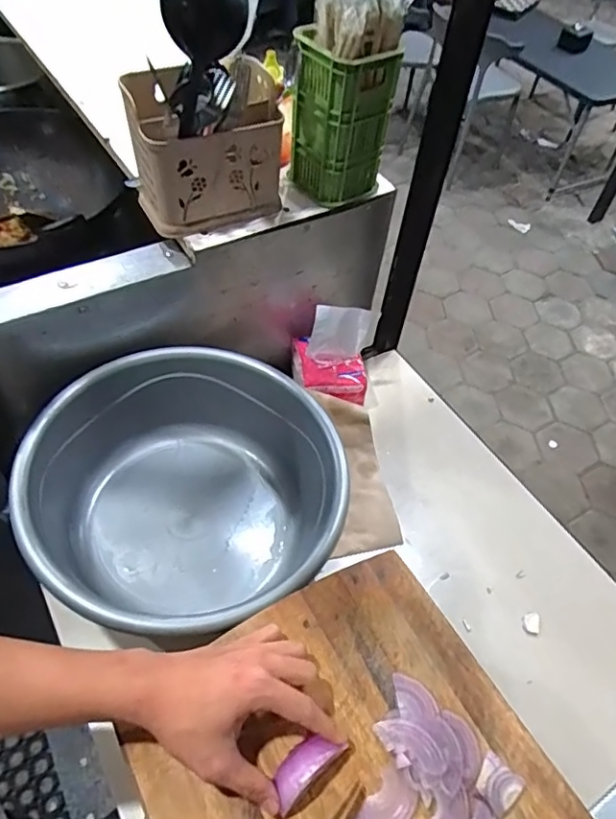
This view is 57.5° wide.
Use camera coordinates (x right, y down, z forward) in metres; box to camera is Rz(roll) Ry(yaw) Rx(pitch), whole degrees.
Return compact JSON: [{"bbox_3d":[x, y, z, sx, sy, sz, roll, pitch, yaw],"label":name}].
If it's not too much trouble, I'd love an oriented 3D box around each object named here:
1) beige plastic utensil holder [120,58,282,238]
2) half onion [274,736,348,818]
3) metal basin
[{"bbox_3d":[-0.113,-0.299,0.640,0.158,0.151,0.104,-14,54,-16],"label":"beige plastic utensil holder"},{"bbox_3d":[-0.004,0.265,0.415,0.057,0.029,0.025,-36,63,-29],"label":"half onion"},{"bbox_3d":[-0.133,0.102,0.636,0.317,0.146,0.320,3,51,-3],"label":"metal basin"}]

